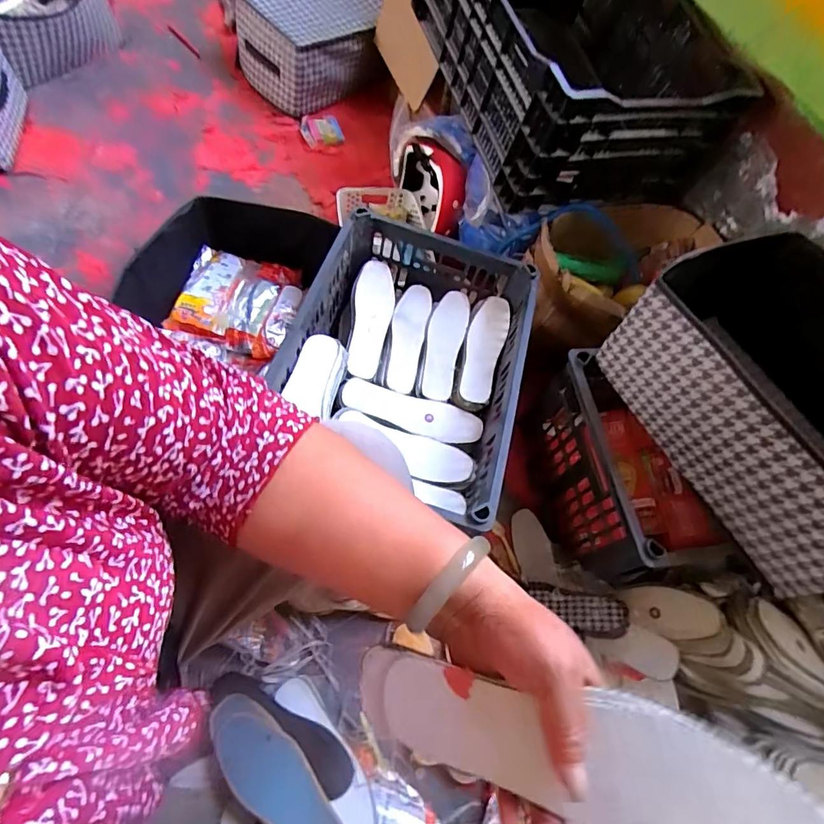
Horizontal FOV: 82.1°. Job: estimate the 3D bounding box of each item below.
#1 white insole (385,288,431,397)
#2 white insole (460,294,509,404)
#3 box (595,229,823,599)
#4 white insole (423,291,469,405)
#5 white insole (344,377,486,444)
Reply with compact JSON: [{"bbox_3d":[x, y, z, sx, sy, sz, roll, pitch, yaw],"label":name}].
[{"bbox_3d":[-0.011,-0.134,0.853,0.062,0.022,0.226,12,63,3],"label":"white insole"},{"bbox_3d":[0.127,-0.111,0.833,0.063,0.021,0.219,14,63,4],"label":"white insole"},{"bbox_3d":[0.554,-0.021,0.649,0.392,0.174,0.456,-21,66,-13],"label":"box"},{"bbox_3d":[0.058,-0.122,0.845,0.065,0.027,0.213,11,63,2],"label":"white insole"},{"bbox_3d":[-0.002,0.001,0.780,0.231,0.022,0.065,14,63,4],"label":"white insole"}]

